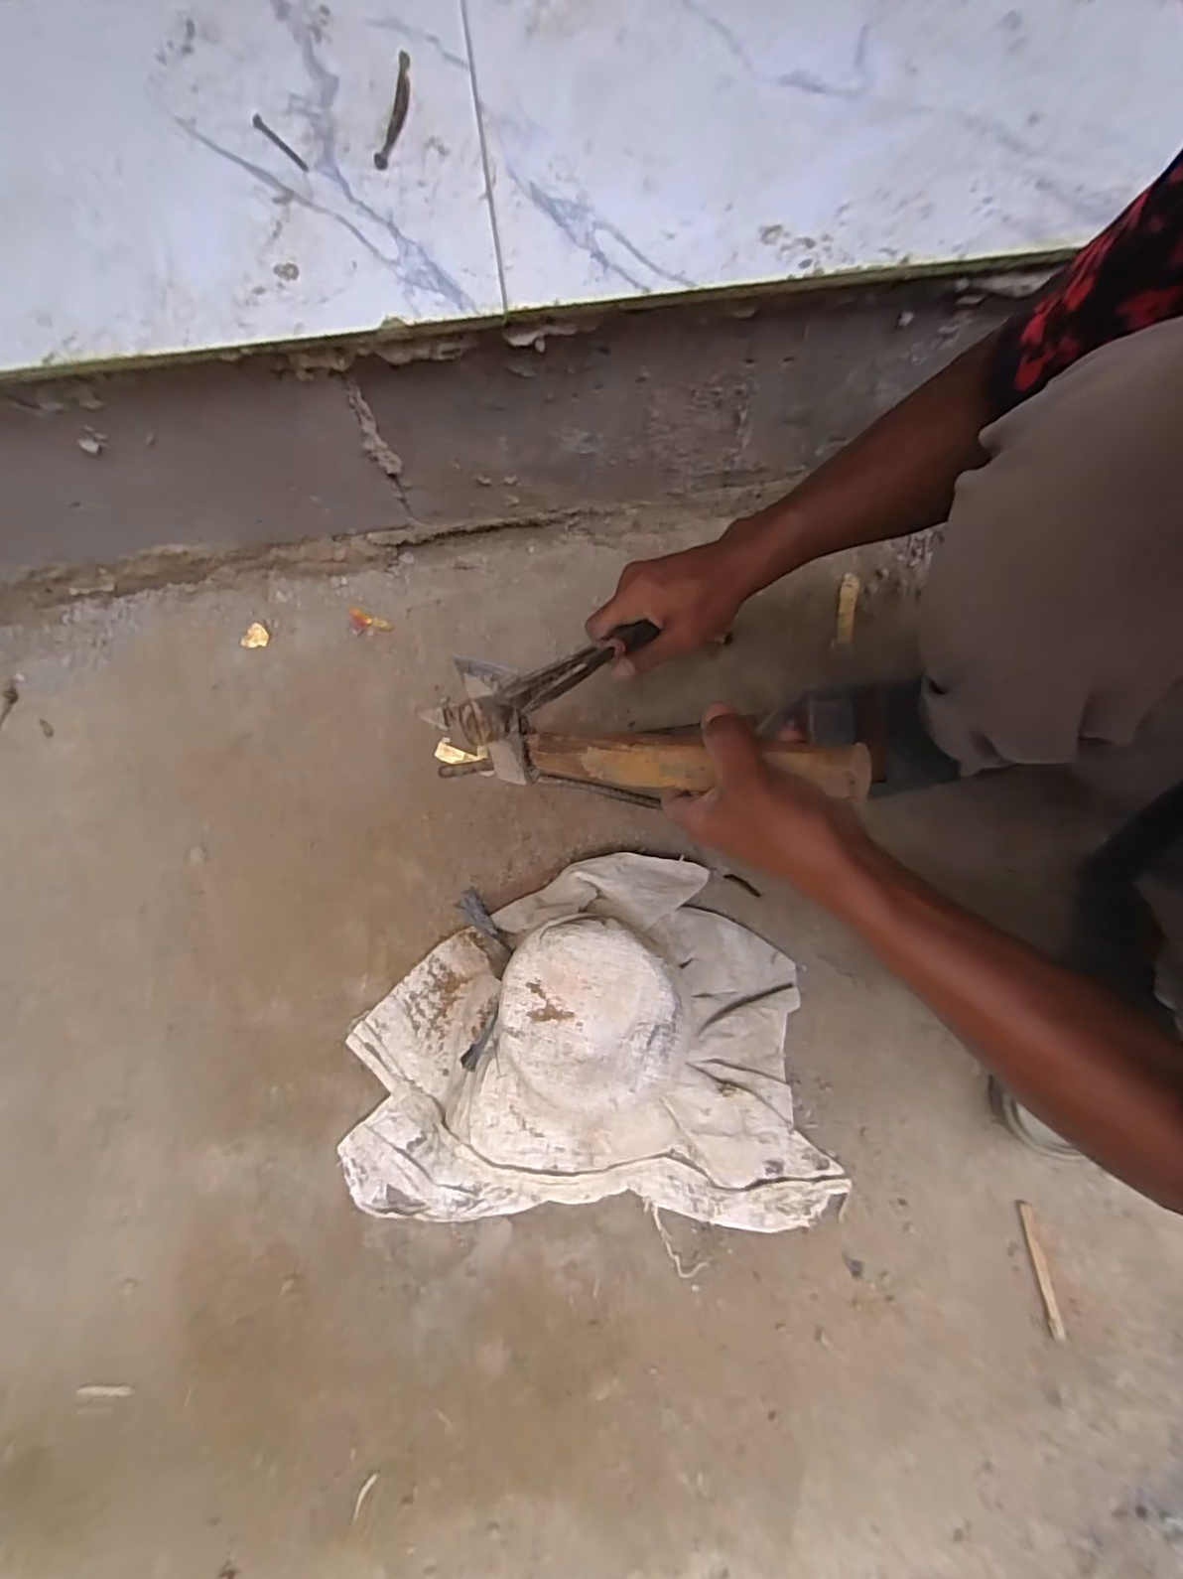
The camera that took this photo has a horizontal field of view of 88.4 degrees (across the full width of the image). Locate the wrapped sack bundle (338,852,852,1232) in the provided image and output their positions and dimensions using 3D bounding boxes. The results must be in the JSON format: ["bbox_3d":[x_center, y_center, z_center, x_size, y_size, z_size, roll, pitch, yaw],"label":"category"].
[{"bbox_3d":[0.004,0.200,0.471,0.407,0.142,0.296,3,78,1],"label":"wrapped sack bundle"}]

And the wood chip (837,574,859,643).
[{"bbox_3d":[0.261,-0.183,0.619,0.018,0.010,0.072,9,78,2],"label":"wood chip"}]

